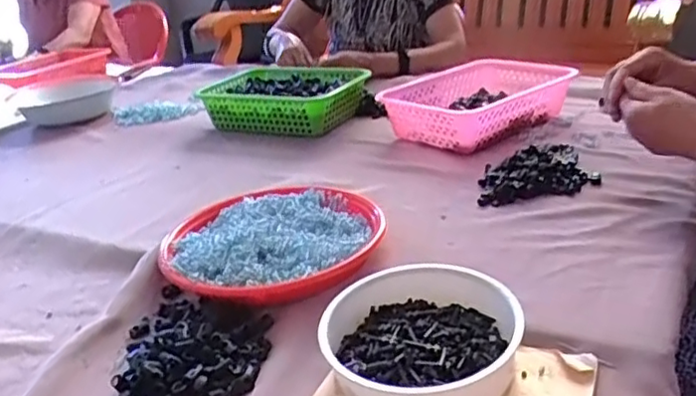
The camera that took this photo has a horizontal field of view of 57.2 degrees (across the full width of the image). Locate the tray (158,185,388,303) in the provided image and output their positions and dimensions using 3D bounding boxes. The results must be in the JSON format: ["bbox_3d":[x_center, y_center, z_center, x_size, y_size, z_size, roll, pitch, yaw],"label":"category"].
[{"bbox_3d":[-0.081,0.053,0.738,0.228,0.051,0.236,6,28,24],"label":"tray"}]

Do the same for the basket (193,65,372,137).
[{"bbox_3d":[-0.105,-0.177,1.174,0.279,0.082,0.208,10,29,30],"label":"basket"}]

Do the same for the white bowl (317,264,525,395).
[{"bbox_3d":[0.058,0.119,0.544,0.162,0.053,0.162,-5,25,2],"label":"white bowl"}]

